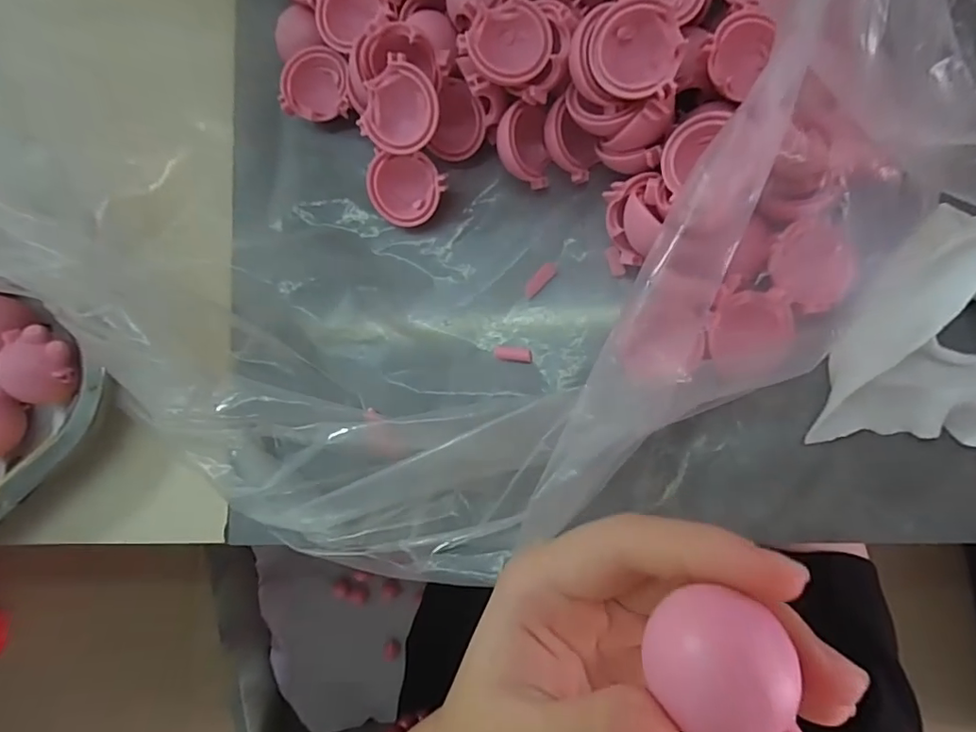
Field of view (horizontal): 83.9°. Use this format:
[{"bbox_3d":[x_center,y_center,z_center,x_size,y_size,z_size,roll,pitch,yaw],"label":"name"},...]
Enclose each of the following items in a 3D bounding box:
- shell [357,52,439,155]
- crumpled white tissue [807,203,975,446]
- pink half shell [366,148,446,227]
[{"bbox_3d":[-0.032,-0.095,0.201,0.029,0.013,0.029,1,115,2],"label":"shell"},{"bbox_3d":[0.151,-0.007,0.180,0.061,0.019,0.090,41,91,10],"label":"crumpled white tissue"},{"bbox_3d":[-0.034,-0.071,0.217,0.031,0.014,0.031,1,106,2],"label":"pink half shell"}]

